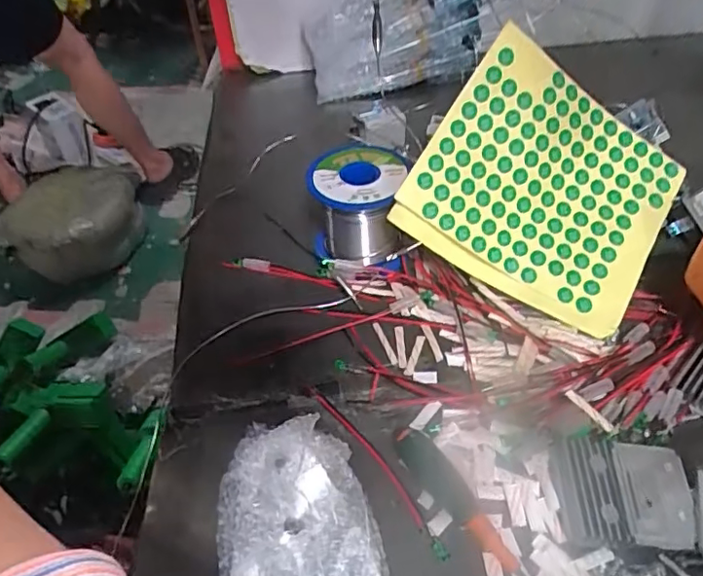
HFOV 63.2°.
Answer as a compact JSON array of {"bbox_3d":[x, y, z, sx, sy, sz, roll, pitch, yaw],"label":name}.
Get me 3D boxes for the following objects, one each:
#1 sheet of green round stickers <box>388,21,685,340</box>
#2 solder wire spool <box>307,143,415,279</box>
[{"bbox_3d":[0.119,-0.061,0.345,0.149,0.020,0.135,33,85,-9],"label":"sheet of green round stickers"},{"bbox_3d":[0.004,-0.053,0.383,0.063,0.059,0.078,4,47,7],"label":"solder wire spool"}]

